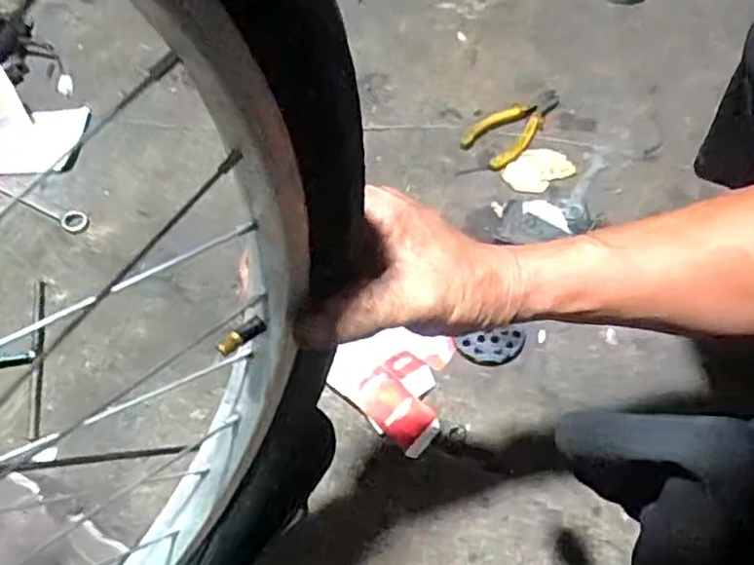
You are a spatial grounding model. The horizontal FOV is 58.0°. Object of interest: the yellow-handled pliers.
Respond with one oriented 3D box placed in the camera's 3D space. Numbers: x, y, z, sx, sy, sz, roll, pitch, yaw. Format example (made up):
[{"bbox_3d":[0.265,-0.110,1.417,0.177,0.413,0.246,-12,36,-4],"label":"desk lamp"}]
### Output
[{"bbox_3d":[0.180,-0.198,0.842,0.144,0.025,0.064,-37,65,-17],"label":"yellow-handled pliers"}]

